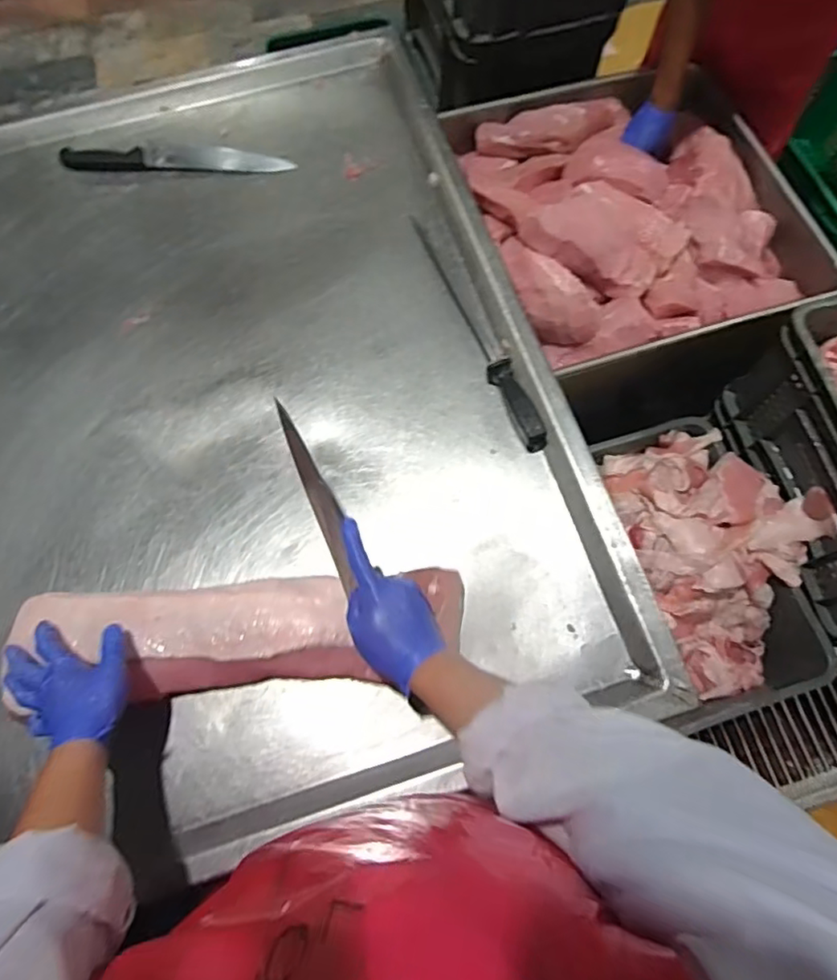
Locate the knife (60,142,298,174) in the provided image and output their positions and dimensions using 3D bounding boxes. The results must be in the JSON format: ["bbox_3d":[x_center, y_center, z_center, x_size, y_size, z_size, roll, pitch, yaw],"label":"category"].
[{"bbox_3d":[-0.384,-0.532,0.966,0.357,0.024,0.057,-3,70,-1],"label":"knife"}]

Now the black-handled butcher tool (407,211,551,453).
[{"bbox_3d":[0.077,-0.226,0.815,0.031,0.040,0.395,-21,72,-7],"label":"black-handled butcher tool"}]

